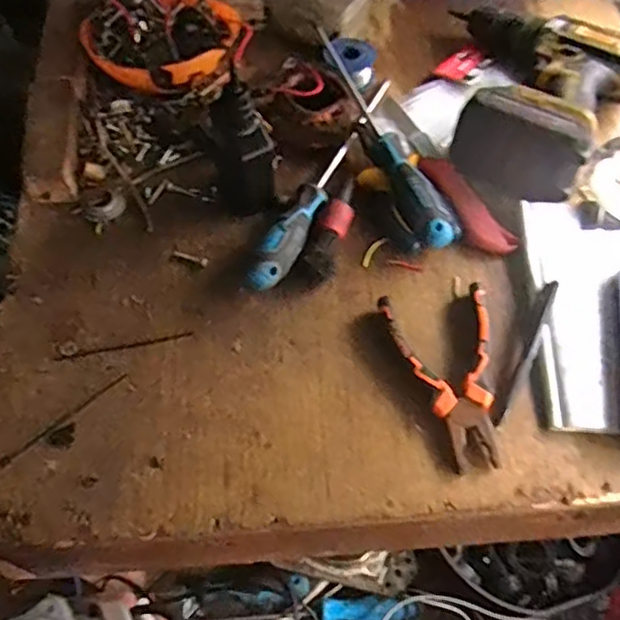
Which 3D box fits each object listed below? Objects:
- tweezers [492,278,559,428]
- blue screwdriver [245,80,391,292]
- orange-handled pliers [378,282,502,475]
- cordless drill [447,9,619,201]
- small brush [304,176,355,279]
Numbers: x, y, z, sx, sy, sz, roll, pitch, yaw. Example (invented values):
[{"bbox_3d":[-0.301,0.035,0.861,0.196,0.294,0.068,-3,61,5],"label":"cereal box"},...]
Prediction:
[{"bbox_3d":[0.171,0.029,0.497,0.011,0.011,0.131,24,60,14],"label":"tweezers"},{"bbox_3d":[0.018,-0.130,0.590,0.027,0.036,0.298,20,59,12],"label":"blue screwdriver"},{"bbox_3d":[0.107,0.049,0.488,0.082,0.022,0.144,-6,58,-4],"label":"orange-handled pliers"},{"bbox_3d":[0.208,-0.223,0.626,0.187,0.070,0.209,32,62,18],"label":"cordless drill"},{"bbox_3d":[0.022,-0.074,0.559,0.025,0.019,0.102,17,59,10],"label":"small brush"}]

